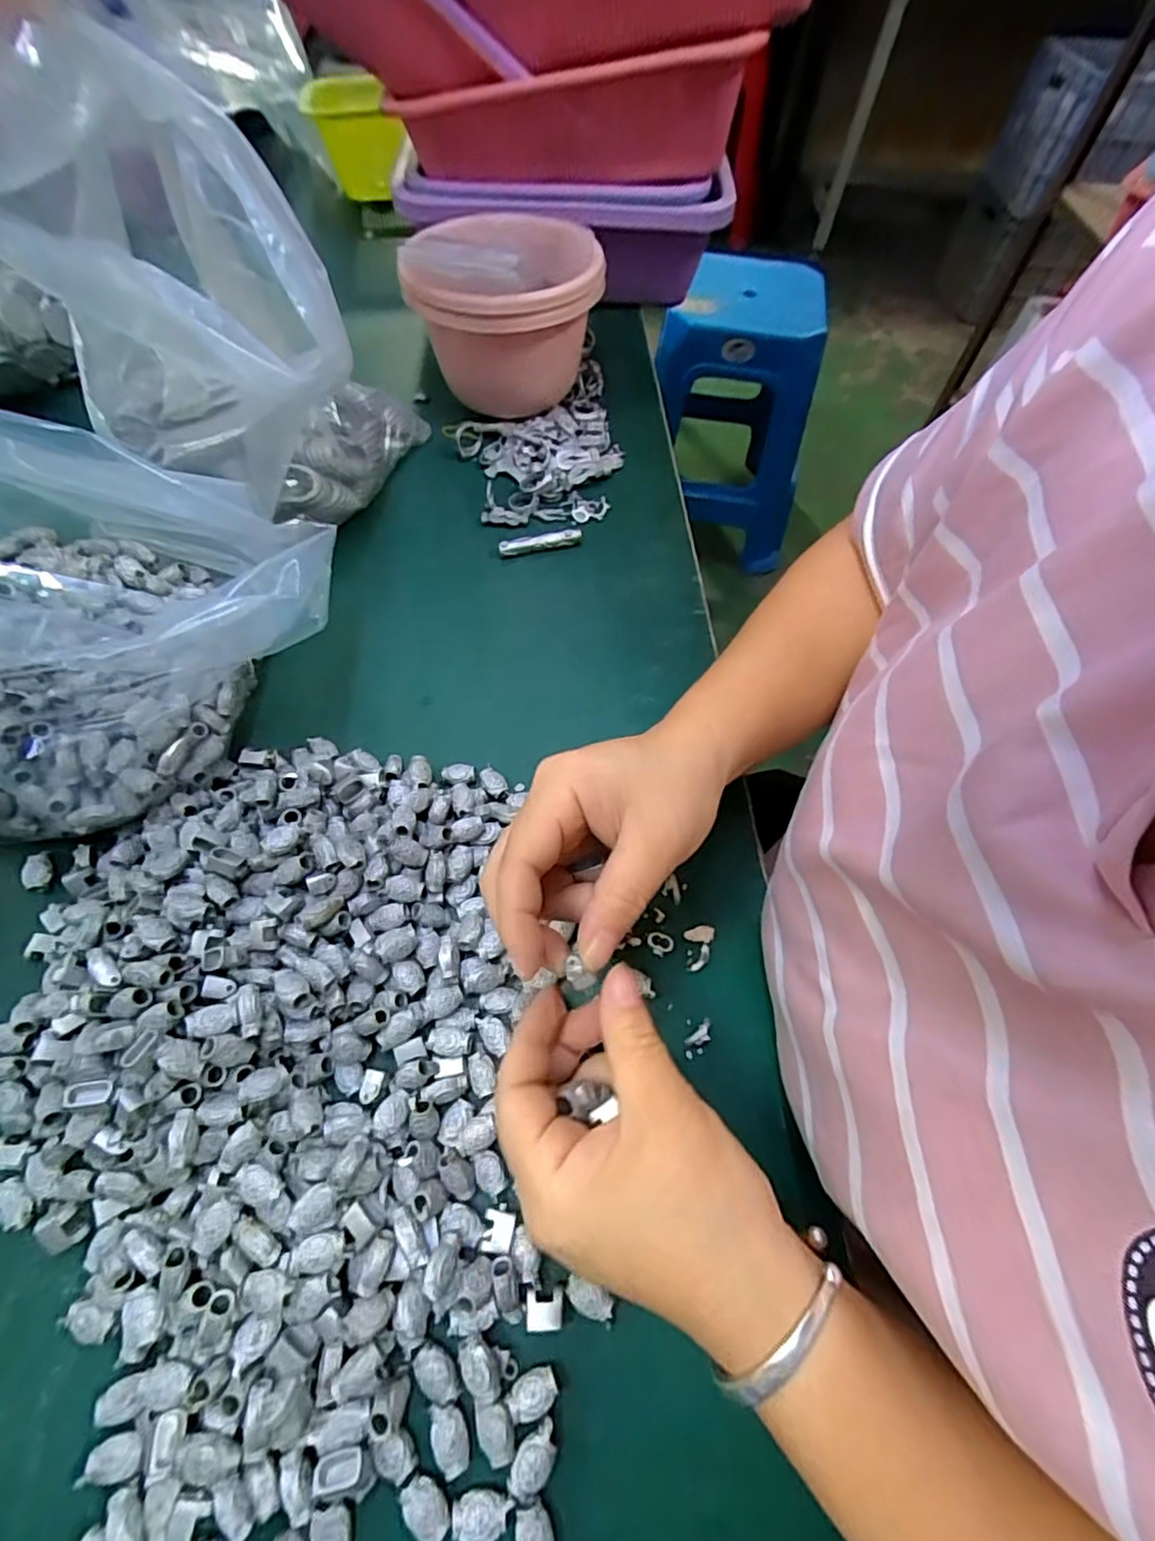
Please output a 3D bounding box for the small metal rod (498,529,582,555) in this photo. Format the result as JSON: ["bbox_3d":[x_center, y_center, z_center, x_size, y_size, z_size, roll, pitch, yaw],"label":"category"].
[{"bbox_3d":[-0.027,-0.165,0.437,0.059,0.011,0.007,-10,62,-8],"label":"small metal rod"}]

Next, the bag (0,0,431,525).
[{"bbox_3d":[-0.206,-0.246,0.367,0.174,0.205,0.164,1,61,-2],"label":"bag"}]

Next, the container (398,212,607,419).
[{"bbox_3d":[-0.049,-0.351,0.469,0.134,0.111,0.138,6,61,1],"label":"container"}]

